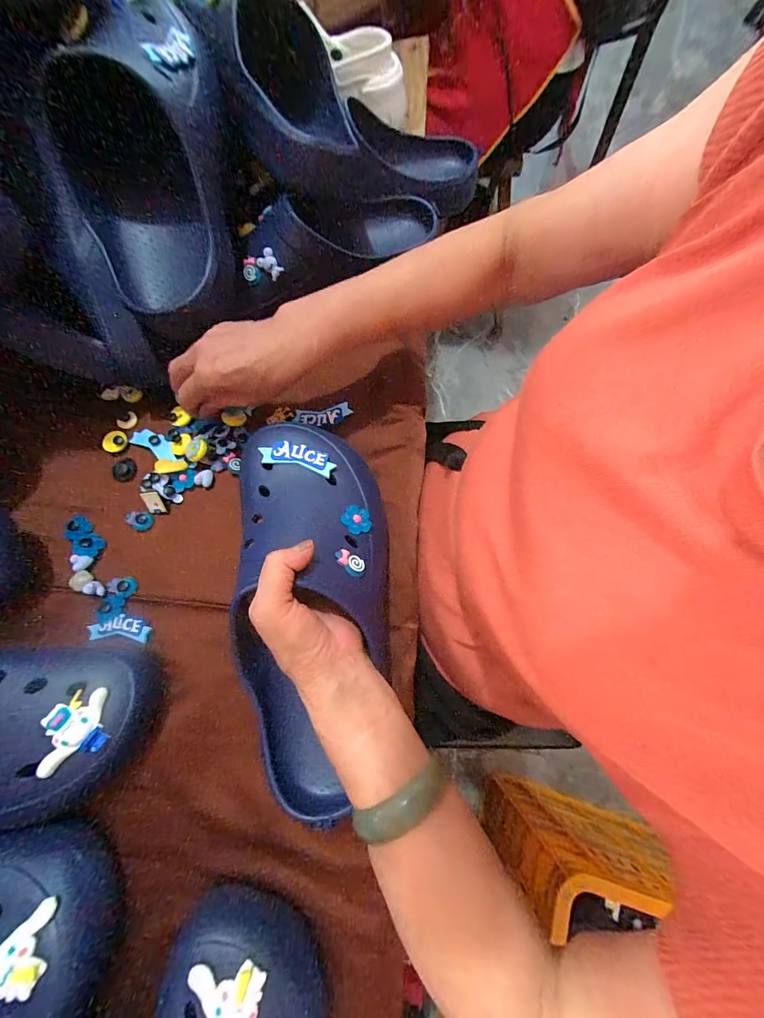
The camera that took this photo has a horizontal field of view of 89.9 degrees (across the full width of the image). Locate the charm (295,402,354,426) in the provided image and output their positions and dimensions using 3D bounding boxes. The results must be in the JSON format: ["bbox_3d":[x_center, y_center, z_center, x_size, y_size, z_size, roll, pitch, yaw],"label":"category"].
[{"bbox_3d":[-0.061,-0.097,0.398,0.057,0.005,0.022,-5,81,10],"label":"charm"}]

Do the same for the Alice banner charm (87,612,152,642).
[{"bbox_3d":[-0.237,0.106,0.343,0.062,0.005,0.023,7,72,5],"label":"Alice banner charm"}]

